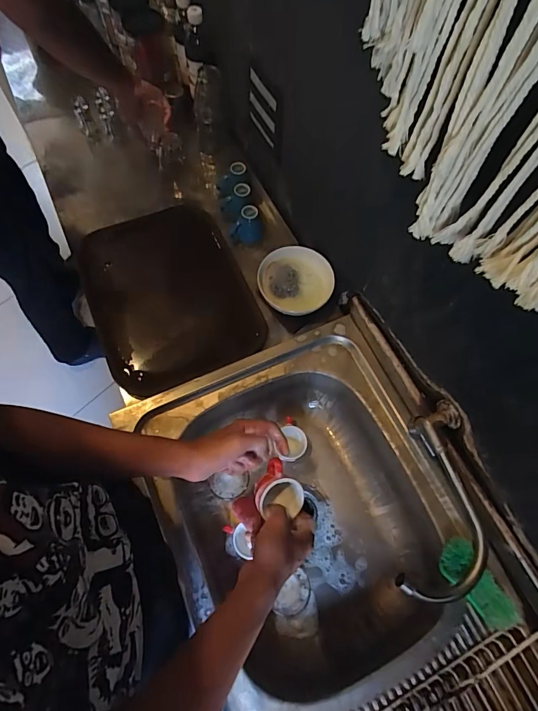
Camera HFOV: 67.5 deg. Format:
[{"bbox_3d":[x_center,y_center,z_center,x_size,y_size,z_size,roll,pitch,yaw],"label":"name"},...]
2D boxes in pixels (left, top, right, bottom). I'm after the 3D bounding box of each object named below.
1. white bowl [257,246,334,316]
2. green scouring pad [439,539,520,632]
[{"bbox_3d":[0.052,-0.145,0.804,0.146,0.050,0.138,1,66,-1],"label":"white bowl"},{"bbox_3d":[0.315,0.346,0.607,0.061,0.038,0.137,-33,71,-15],"label":"green scouring pad"}]

